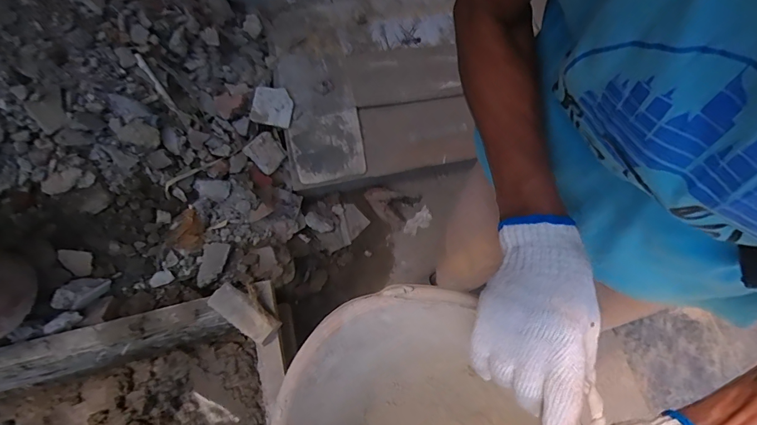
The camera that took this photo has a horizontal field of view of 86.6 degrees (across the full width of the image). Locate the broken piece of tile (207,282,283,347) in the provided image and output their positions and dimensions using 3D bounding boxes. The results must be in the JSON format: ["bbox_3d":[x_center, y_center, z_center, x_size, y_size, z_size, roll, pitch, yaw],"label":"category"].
[{"bbox_3d":[-0.265,0.199,0.793,0.145,0.024,0.057,34,67,11],"label":"broken piece of tile"}]

